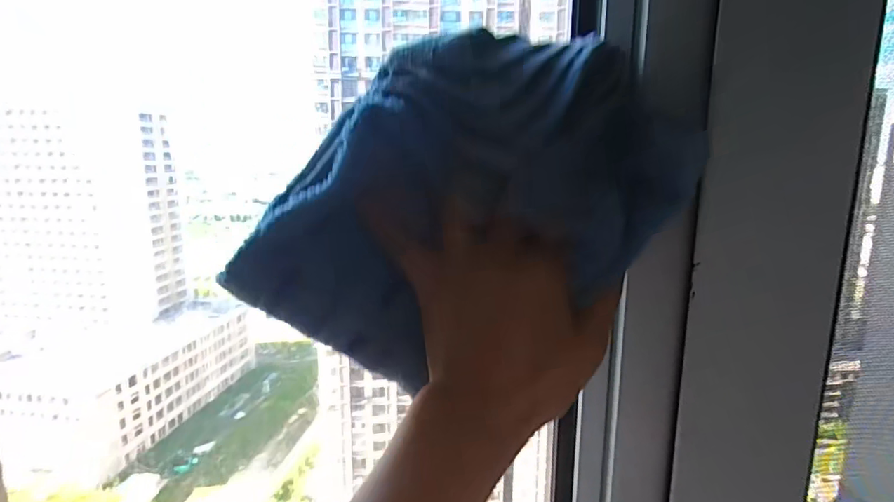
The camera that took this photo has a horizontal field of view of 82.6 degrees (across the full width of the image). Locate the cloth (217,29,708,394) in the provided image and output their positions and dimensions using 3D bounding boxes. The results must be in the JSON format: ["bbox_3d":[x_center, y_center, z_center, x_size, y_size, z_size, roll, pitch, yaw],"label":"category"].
[{"bbox_3d":[0.009,-0.017,0.245,0.213,0.158,0.034,3,12,4],"label":"cloth"}]

